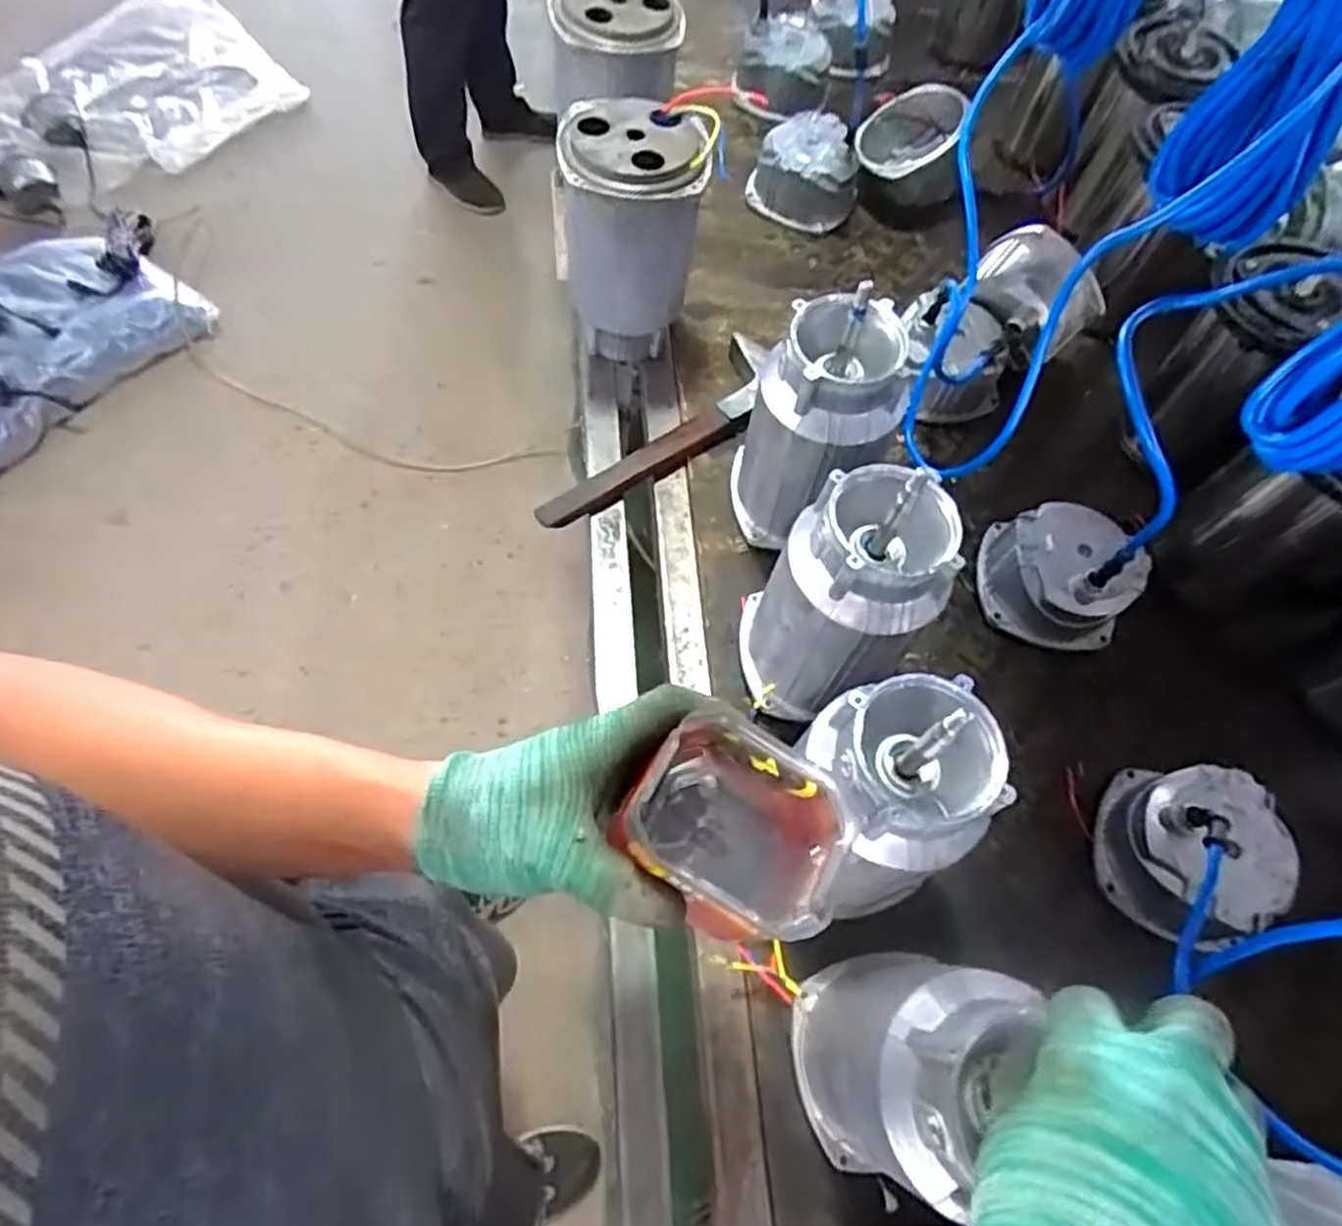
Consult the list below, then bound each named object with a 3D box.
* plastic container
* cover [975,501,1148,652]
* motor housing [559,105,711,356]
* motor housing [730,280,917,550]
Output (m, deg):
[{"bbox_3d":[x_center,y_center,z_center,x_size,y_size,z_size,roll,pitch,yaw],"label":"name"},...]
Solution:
[{"bbox_3d":[0.027,0.099,0.362,0.090,0.073,0.076,26,65,9],"label":"plastic container"},{"bbox_3d":[0.359,-0.036,0.717,0.127,0.083,0.120,5,64,-1],"label":"cover"},{"bbox_3d":[-0.038,-0.352,0.765,0.126,0.233,0.124,1,64,-3],"label":"motor housing"},{"bbox_3d":[0.121,-0.151,0.674,0.119,0.236,0.106,20,65,6],"label":"motor housing"}]

